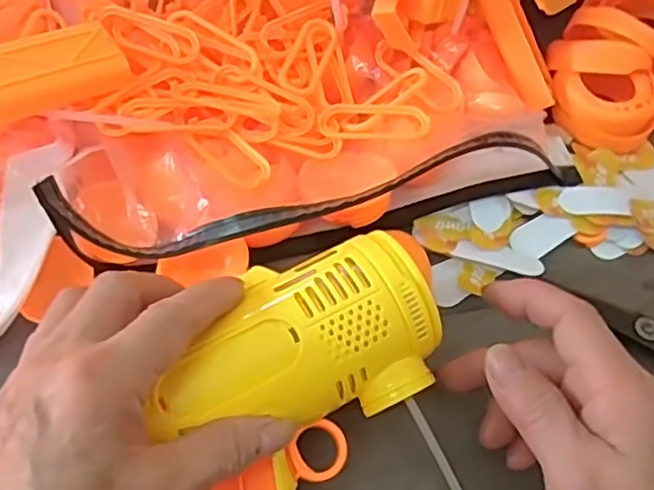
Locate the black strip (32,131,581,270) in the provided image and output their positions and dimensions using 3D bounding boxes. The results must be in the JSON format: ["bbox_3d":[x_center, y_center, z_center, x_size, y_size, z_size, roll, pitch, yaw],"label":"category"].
[{"bbox_3d":[0.006,-0.021,0.312,0.255,0.043,0.042,-11,62,-10],"label":"black strip"}]

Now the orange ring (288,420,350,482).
[{"bbox_3d":[-0.004,0.083,0.270,0.025,0.004,0.023,3,65,-7],"label":"orange ring"}]

